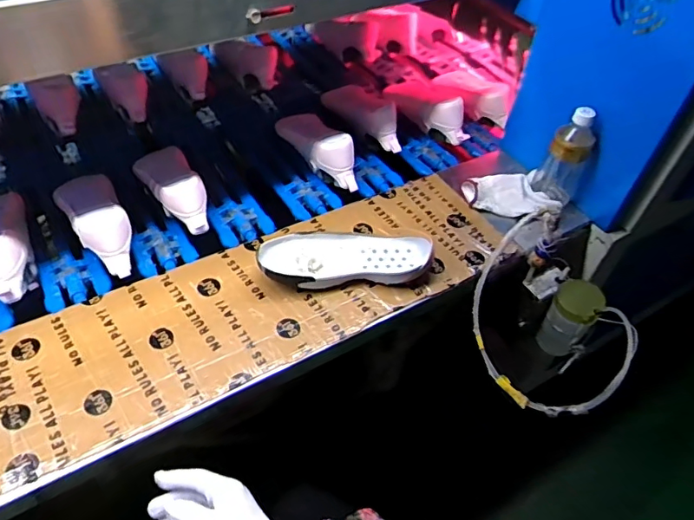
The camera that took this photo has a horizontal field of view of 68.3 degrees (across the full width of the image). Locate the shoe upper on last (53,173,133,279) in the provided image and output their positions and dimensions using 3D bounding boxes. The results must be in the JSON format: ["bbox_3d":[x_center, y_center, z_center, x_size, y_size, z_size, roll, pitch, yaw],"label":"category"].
[{"bbox_3d":[-0.406,-0.061,0.837,0.086,0.091,0.229,-24,51,-21],"label":"shoe upper on last"}]

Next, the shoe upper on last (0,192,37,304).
[{"bbox_3d":[-0.550,-0.033,0.797,0.090,0.098,0.242,-22,51,-20],"label":"shoe upper on last"}]

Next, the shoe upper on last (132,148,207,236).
[{"bbox_3d":[-0.314,-0.136,0.913,0.095,0.093,0.223,-20,50,-18],"label":"shoe upper on last"}]

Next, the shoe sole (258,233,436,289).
[{"bbox_3d":[-0.002,-0.001,0.789,0.254,0.045,0.093,-4,47,-4],"label":"shoe sole"}]

